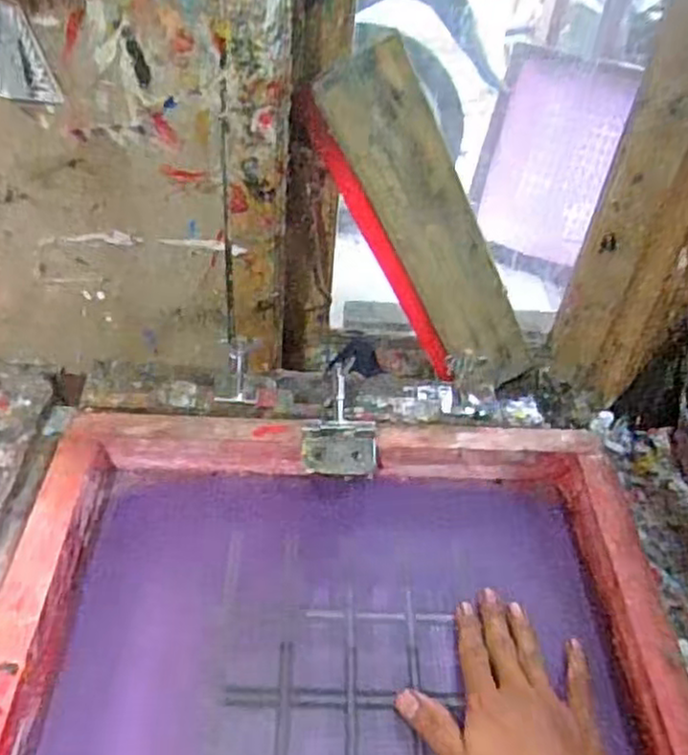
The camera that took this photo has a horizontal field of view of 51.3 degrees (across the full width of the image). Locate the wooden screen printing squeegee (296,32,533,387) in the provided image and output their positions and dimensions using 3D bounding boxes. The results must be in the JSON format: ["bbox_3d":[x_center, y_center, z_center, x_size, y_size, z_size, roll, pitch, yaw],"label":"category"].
[{"bbox_3d":[0.097,-0.140,0.776,0.116,0.425,0.024,-35,35,-3],"label":"wooden screen printing squeegee"}]

